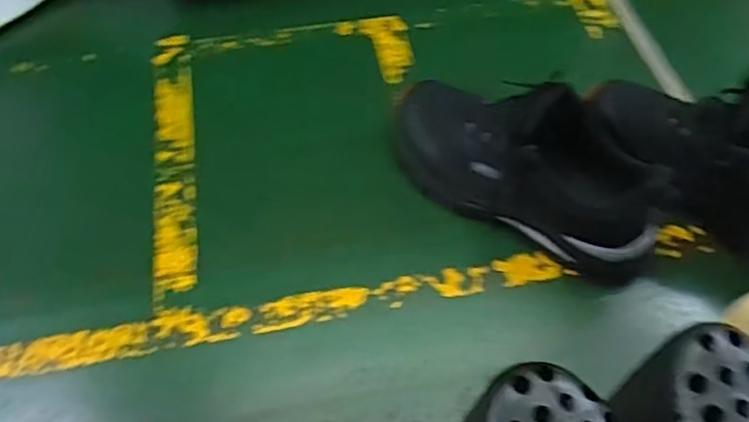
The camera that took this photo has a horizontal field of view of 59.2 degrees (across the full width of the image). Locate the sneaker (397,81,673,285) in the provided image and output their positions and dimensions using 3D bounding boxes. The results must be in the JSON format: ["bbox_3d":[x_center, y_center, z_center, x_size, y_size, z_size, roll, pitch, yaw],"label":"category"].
[{"bbox_3d":[0.154,-0.045,0.681,0.295,0.150,0.103,25,59,16],"label":"sneaker"}]

